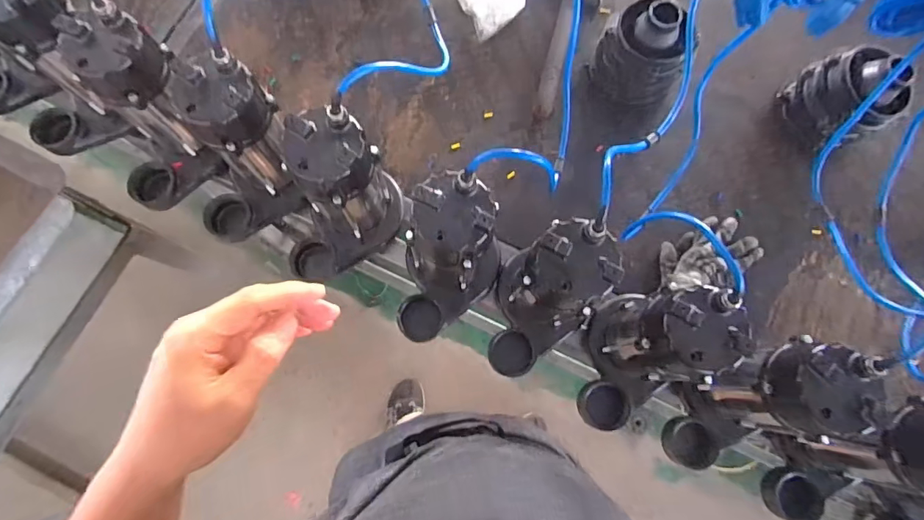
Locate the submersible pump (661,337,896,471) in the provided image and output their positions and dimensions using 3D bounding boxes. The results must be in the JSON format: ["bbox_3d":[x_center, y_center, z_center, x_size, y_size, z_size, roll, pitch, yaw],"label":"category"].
[{"bbox_3d":[0.352,0.186,0.585,0.092,0.237,0.163,42,79,8],"label":"submersible pump"}]

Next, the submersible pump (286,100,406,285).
[{"bbox_3d":[-0.172,-0.073,0.633,0.178,0.245,0.109,-30,79,-8],"label":"submersible pump"}]

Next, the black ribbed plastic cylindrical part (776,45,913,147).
[{"bbox_3d":[0.595,-0.258,0.763,0.109,0.113,0.131,-15,78,-5],"label":"black ribbed plastic cylindrical part"}]

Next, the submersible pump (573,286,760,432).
[{"bbox_3d":[0.233,0.121,0.591,0.107,0.236,0.175,9,77,1],"label":"submersible pump"}]

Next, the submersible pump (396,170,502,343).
[{"bbox_3d":[-0.015,0.017,0.622,0.114,0.252,0.175,22,77,4],"label":"submersible pump"}]

